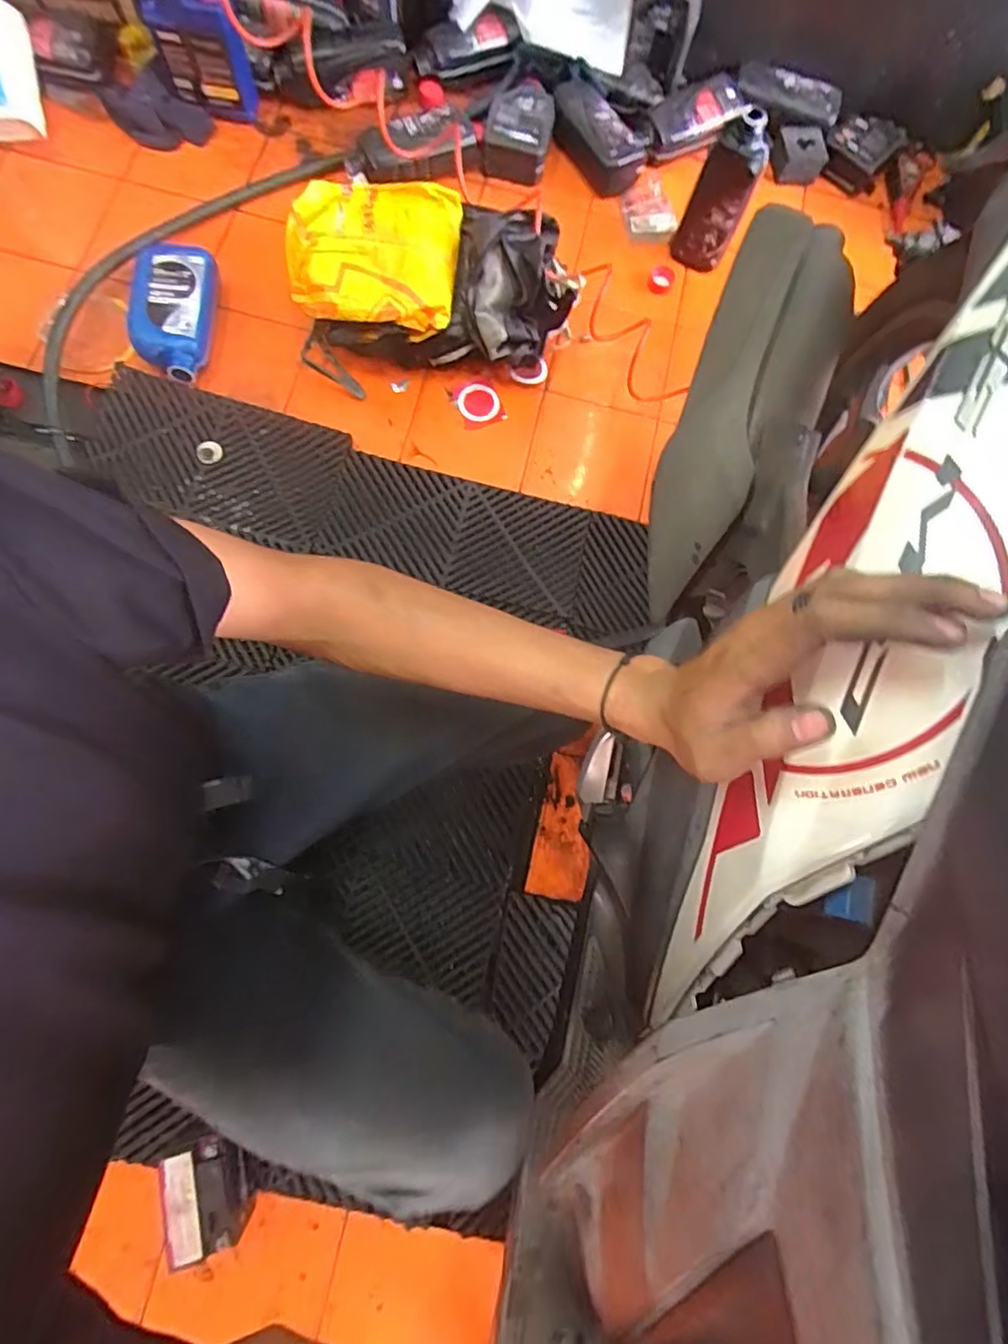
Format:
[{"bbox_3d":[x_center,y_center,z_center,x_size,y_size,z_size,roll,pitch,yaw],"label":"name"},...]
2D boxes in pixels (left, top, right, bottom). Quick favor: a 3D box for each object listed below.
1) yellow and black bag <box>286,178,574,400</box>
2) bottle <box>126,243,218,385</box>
[{"bbox_3d":[-0.111,-0.619,0.968,0.440,0.163,0.270,-2,77,-6],"label":"yellow and black bag"},{"bbox_3d":[-0.531,-0.571,0.944,0.125,0.051,0.224,-1,77,-6],"label":"bottle"}]

